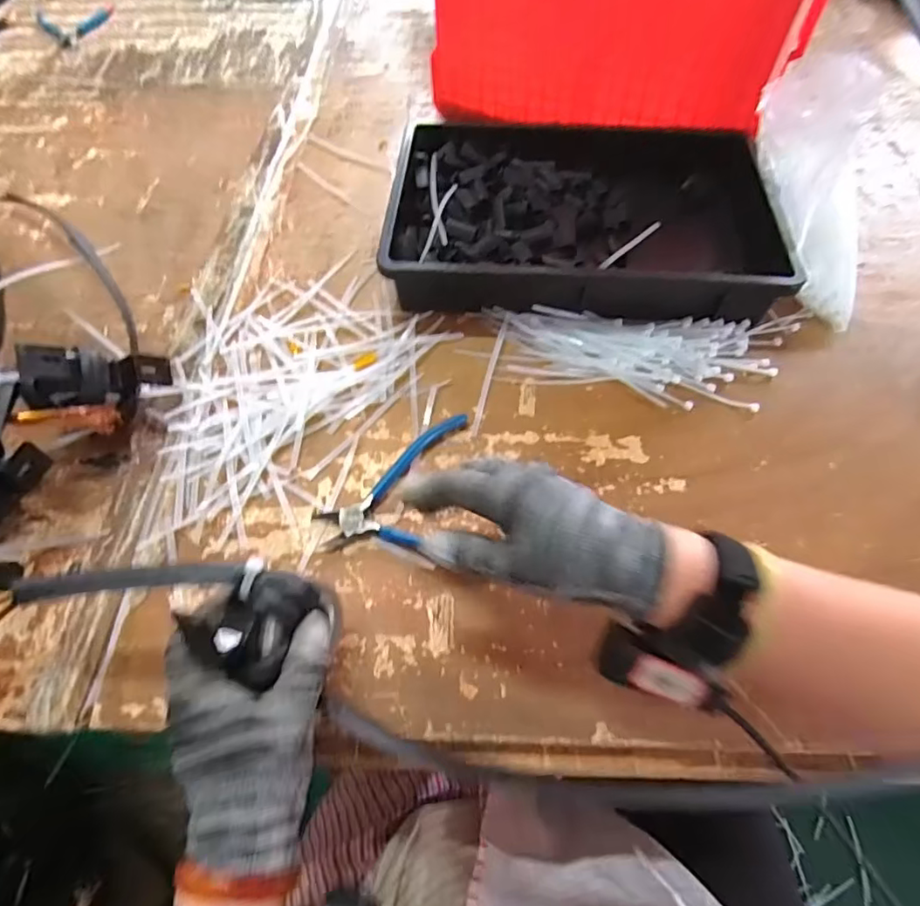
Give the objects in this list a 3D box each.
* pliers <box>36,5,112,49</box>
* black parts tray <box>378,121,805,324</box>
[{"bbox_3d":[-0.601,-0.683,0.891,0.109,0.009,0.160,-27,62,-15],"label":"pliers"},{"bbox_3d":[0.134,-0.254,0.588,0.382,0.059,0.274,4,59,3],"label":"black parts tray"}]

